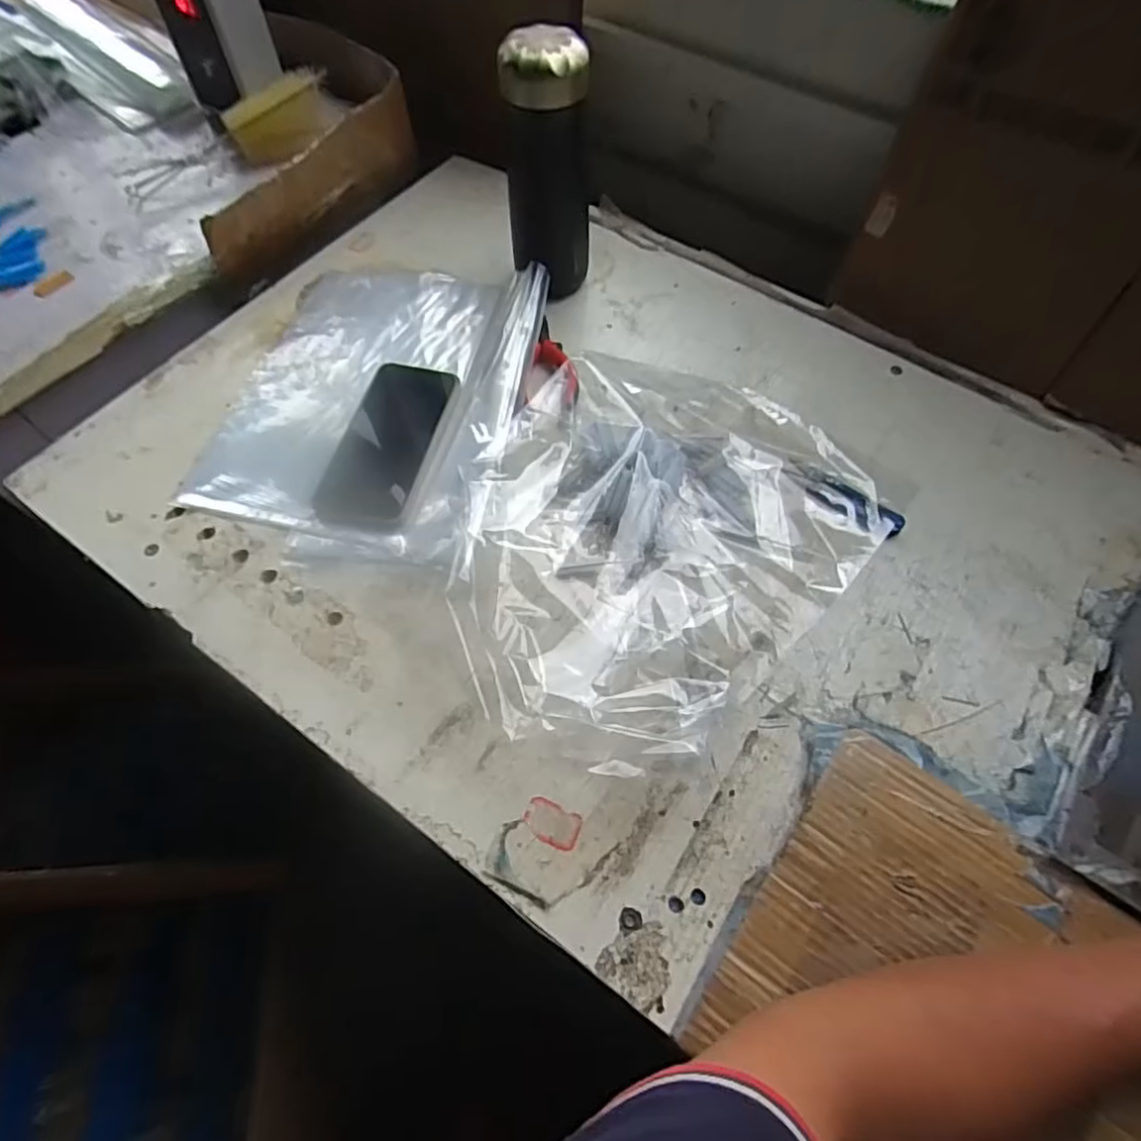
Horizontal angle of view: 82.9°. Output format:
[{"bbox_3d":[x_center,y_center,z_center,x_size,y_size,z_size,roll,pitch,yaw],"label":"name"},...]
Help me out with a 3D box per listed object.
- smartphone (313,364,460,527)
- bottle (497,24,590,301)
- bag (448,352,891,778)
[{"bbox_3d":[-0.154,-0.108,0.548,0.088,0.015,0.161,10,63,6],"label":"smartphone"},{"bbox_3d":[-0.019,-0.337,0.561,0.072,0.208,0.060,-1,63,0],"label":"bottle"},{"bbox_3d":[0.058,-0.039,0.494,0.282,0.044,0.361,39,69,19],"label":"bag"}]

